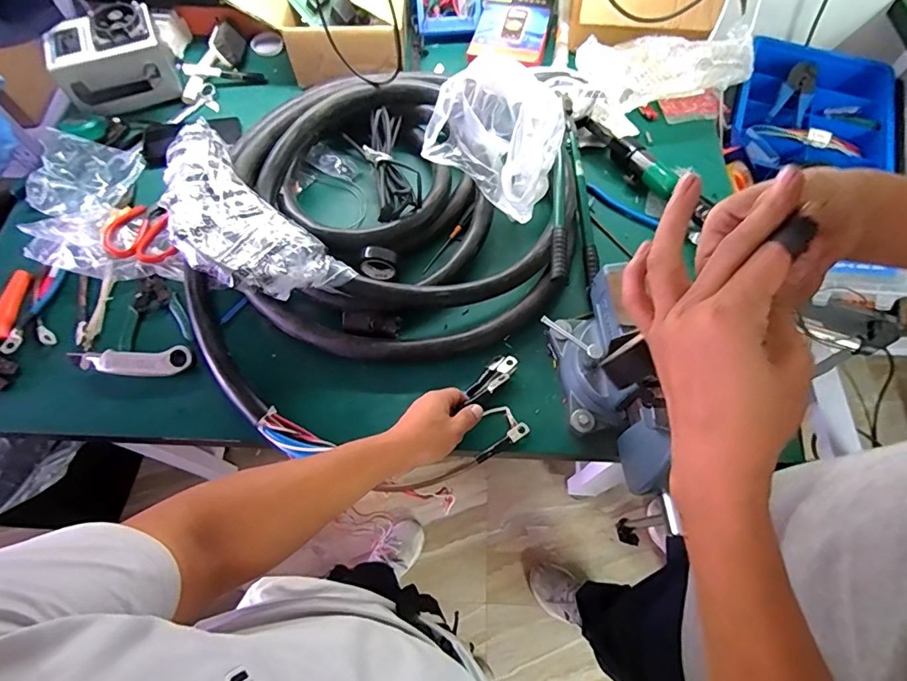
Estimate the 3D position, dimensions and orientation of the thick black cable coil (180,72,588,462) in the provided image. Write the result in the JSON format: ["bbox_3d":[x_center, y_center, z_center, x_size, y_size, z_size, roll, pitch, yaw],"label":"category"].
[{"bbox_3d":[-0.123,-0.190,0.742,0.598,0.087,0.517,-31,68,-13],"label":"thick black cable coil"}]

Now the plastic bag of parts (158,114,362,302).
[{"bbox_3d":[-0.306,-0.168,0.658,0.333,0.090,0.149,42,72,18],"label":"plastic bag of parts"}]

